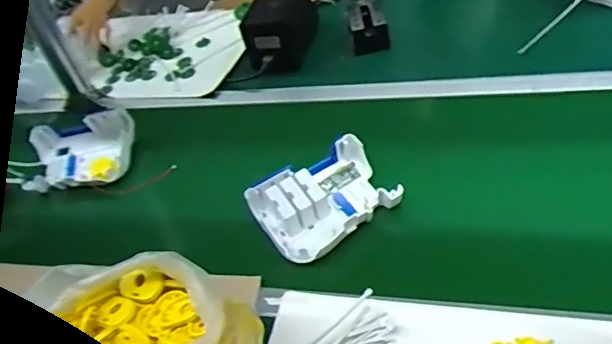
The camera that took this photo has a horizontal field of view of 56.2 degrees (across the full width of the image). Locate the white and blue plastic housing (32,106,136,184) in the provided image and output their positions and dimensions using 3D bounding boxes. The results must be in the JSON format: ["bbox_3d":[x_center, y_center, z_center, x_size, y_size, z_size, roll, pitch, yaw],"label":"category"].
[{"bbox_3d":[-0.384,-0.034,0.978,0.177,0.065,0.126,-10,42,-3],"label":"white and blue plastic housing"}]

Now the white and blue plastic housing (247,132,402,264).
[{"bbox_3d":[0.029,0.036,0.798,0.189,0.061,0.136,-27,46,-20],"label":"white and blue plastic housing"}]

